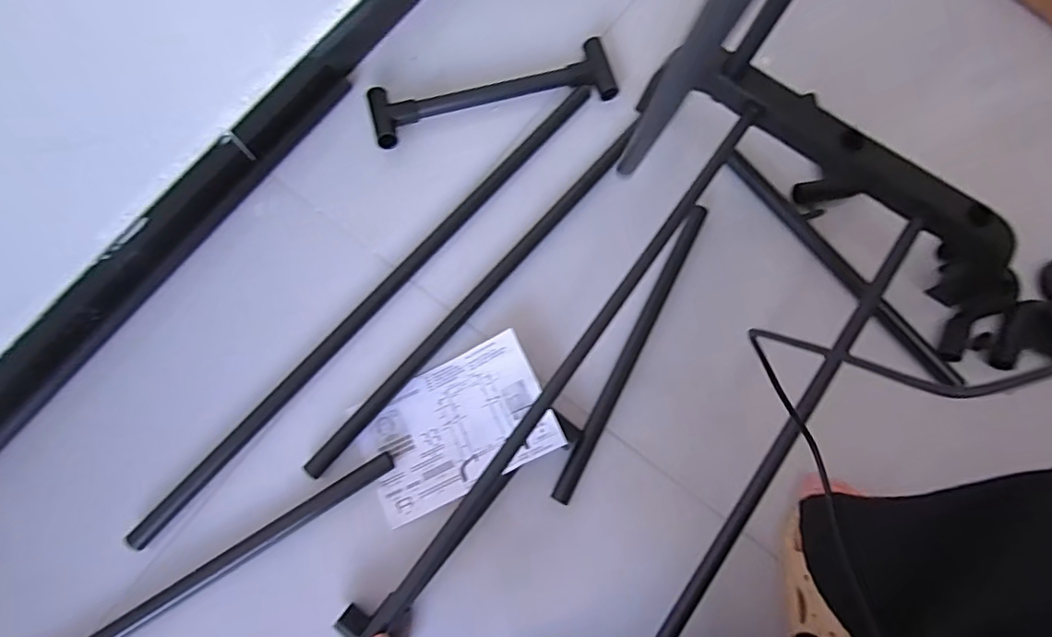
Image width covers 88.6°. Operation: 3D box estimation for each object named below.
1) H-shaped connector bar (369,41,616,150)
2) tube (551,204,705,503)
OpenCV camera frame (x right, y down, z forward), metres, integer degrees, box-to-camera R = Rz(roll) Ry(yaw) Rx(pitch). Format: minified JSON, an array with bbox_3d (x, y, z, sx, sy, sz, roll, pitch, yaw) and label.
[{"bbox_3d":[-0.040,-0.283,0.671,0.303,0.032,0.080,-16,78,-5],"label":"H-shaped connector bar"},{"bbox_3d":[0.120,0.031,0.611,0.025,0.016,0.369,27,78,4],"label":"tube"}]

